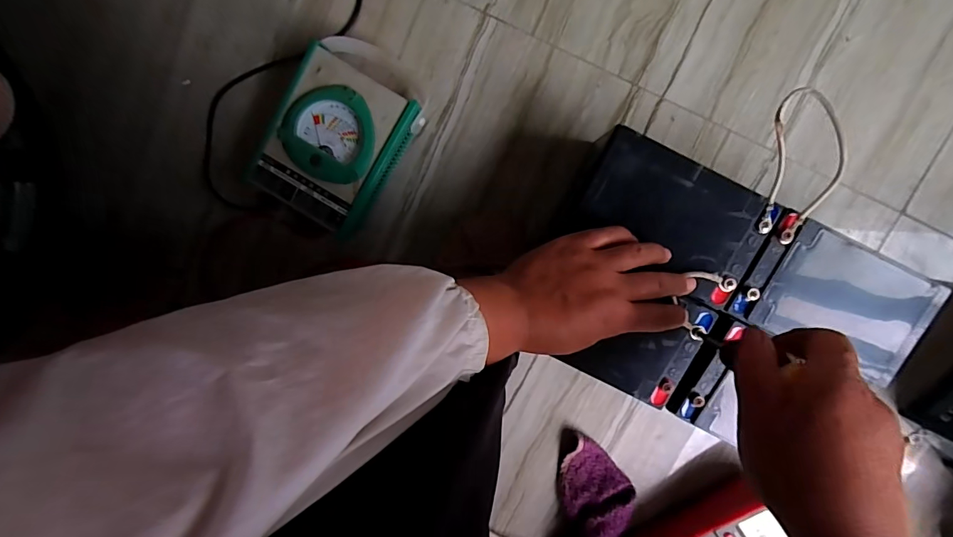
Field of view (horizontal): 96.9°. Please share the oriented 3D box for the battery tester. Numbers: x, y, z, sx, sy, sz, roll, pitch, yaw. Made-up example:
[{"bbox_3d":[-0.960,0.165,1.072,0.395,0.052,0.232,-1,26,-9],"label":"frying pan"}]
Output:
[{"bbox_3d":[-0.127,-0.129,0.415,0.117,0.064,0.171,32,97,-2],"label":"battery tester"}]

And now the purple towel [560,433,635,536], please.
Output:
[{"bbox_3d":[0.127,0.305,0.473,0.089,0.045,0.226,10,97,1],"label":"purple towel"}]

